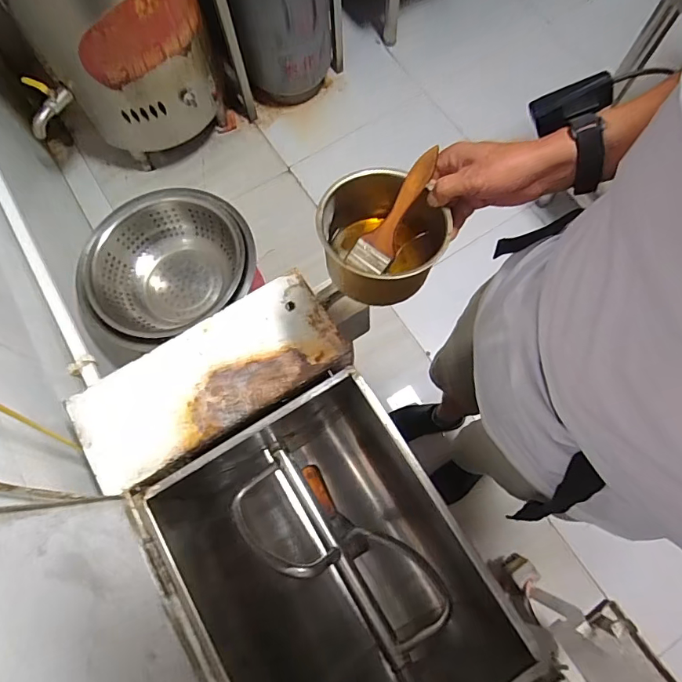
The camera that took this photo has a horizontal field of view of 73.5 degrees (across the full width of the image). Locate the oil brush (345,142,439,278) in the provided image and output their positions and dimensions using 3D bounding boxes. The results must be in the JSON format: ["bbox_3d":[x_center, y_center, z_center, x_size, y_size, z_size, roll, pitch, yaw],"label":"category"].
[{"bbox_3d":[0.062,-0.132,0.480,0.040,0.007,0.138,34,108,-10],"label":"oil brush"}]

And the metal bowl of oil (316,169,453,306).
[{"bbox_3d":[0.046,-0.106,0.510,0.130,0.105,0.126,-1,72,2],"label":"metal bowl of oil"}]

